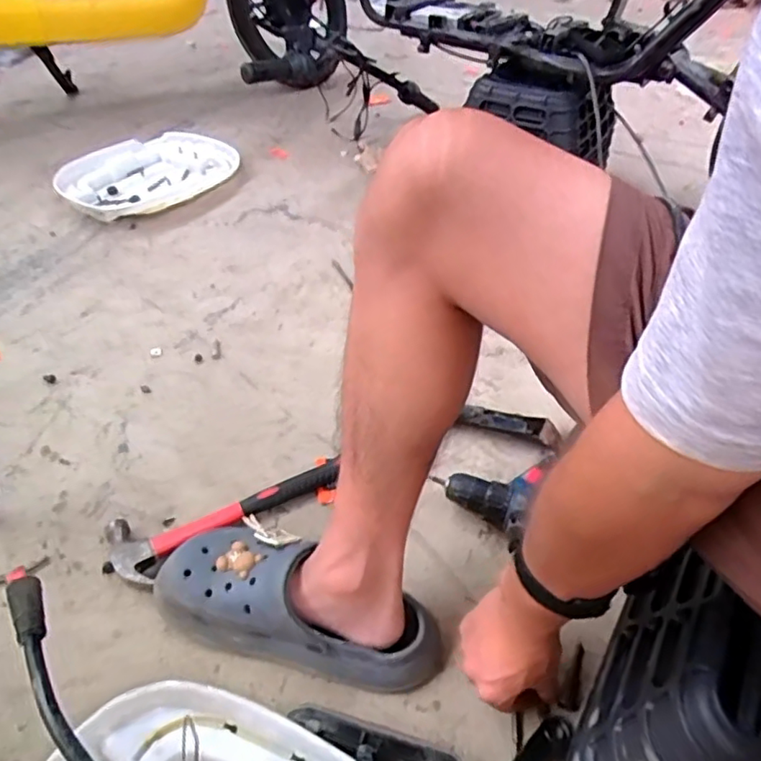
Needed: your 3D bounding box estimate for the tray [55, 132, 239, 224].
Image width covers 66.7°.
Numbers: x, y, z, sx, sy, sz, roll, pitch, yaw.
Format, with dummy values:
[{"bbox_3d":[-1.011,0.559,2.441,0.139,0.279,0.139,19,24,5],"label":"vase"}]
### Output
[{"bbox_3d":[-0.466,-0.432,1.190,0.258,0.060,0.365,31,52,27],"label":"tray"}]

